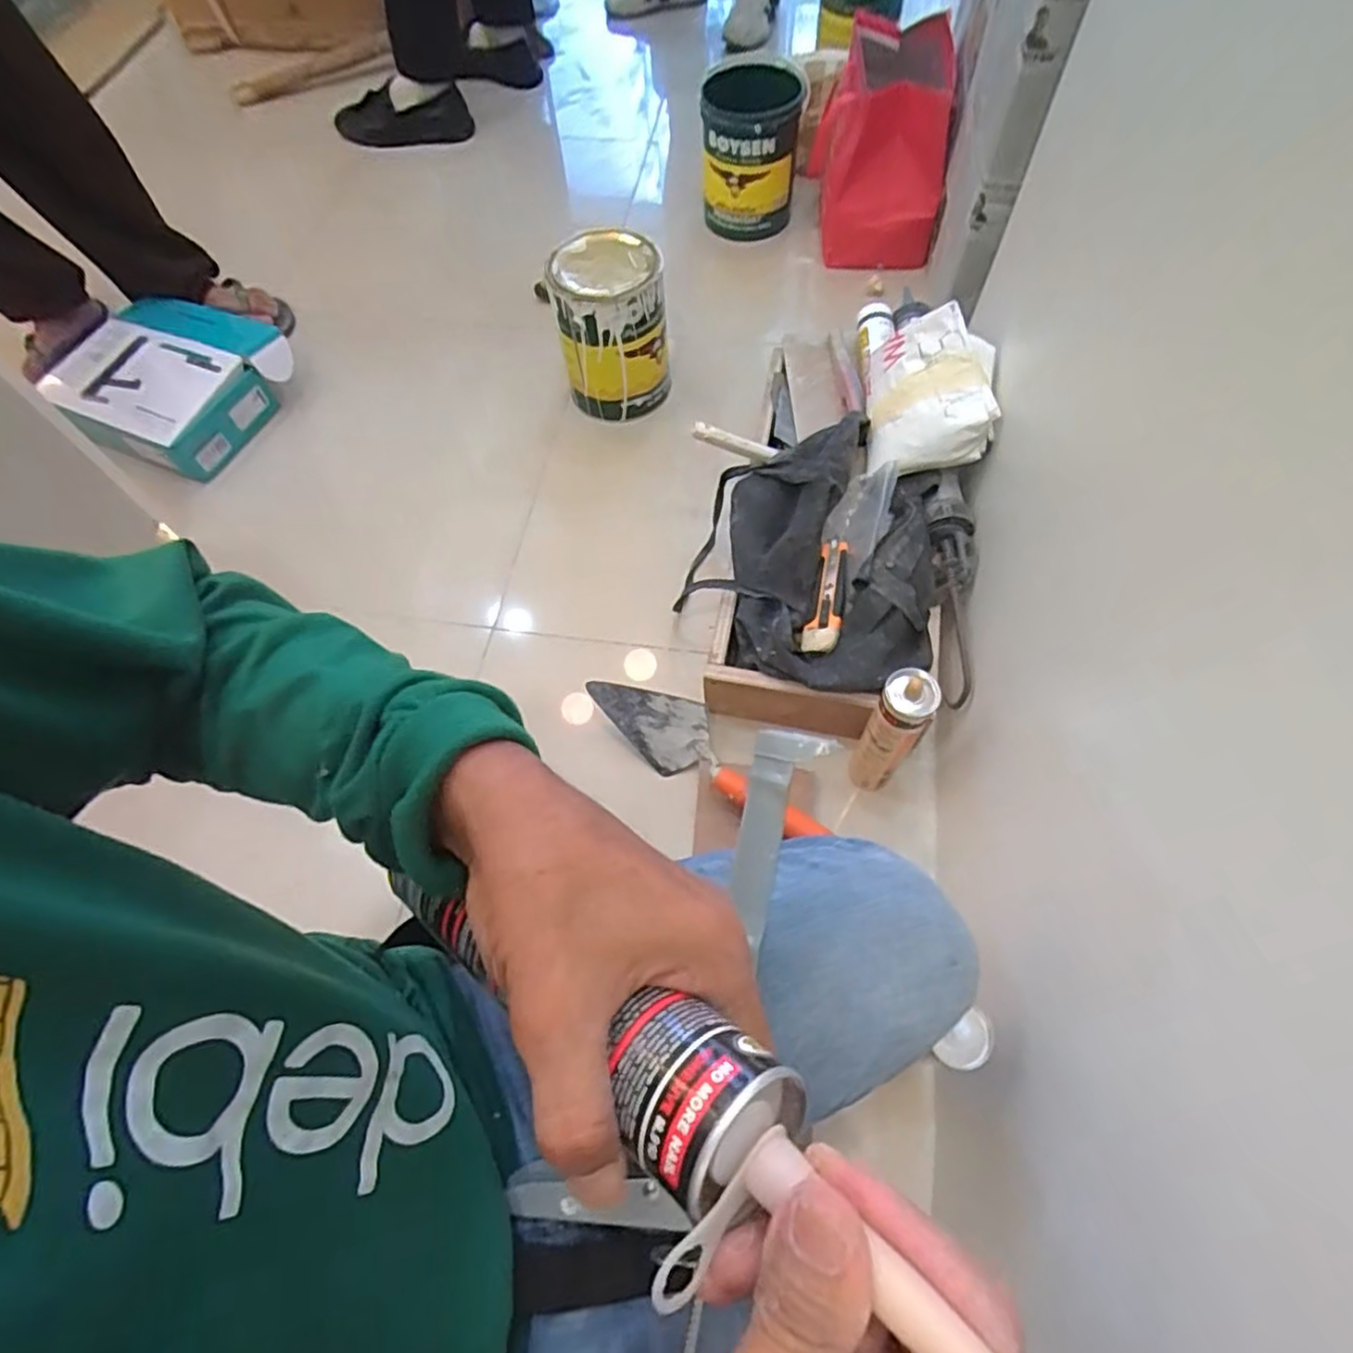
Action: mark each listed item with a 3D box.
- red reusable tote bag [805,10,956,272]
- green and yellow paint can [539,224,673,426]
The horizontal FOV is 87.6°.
[{"bbox_3d":[0.337,-0.887,1.191,0.208,0.249,0.304,5,64,6],"label":"red reusable tote bag"},{"bbox_3d":[-0.095,-0.520,1.063,0.162,0.221,0.150,-1,63,2],"label":"green and yellow paint can"}]

